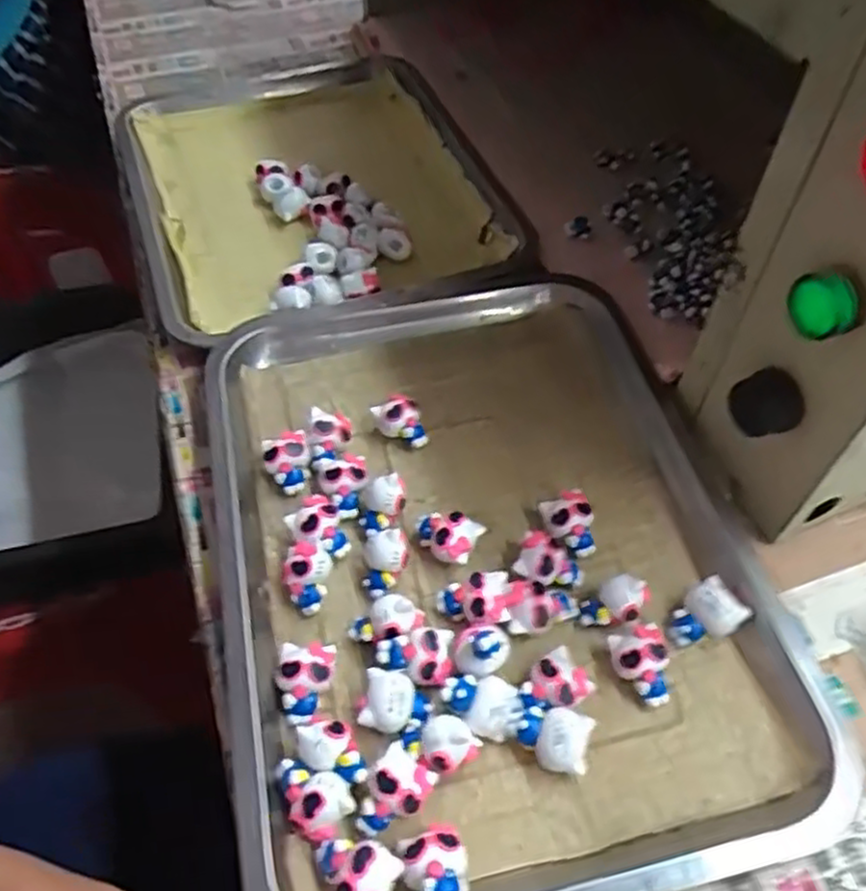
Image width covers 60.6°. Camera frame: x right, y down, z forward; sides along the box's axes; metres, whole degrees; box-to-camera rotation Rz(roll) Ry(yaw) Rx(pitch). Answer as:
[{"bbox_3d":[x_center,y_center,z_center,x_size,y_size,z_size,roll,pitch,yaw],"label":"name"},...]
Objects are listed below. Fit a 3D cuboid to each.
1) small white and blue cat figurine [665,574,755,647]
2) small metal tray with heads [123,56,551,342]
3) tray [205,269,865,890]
[{"bbox_3d":[0.133,0.084,0.358,0.036,0.021,0.027,-35,60,-23],"label":"small white and blue cat figurine"},{"bbox_3d":[-0.107,-0.219,0.644,0.280,0.066,0.423,-18,55,-12],"label":"small metal tray with heads"},{"bbox_3d":[0.023,0.048,0.394,0.273,0.034,0.352,-11,54,-8],"label":"tray"}]

